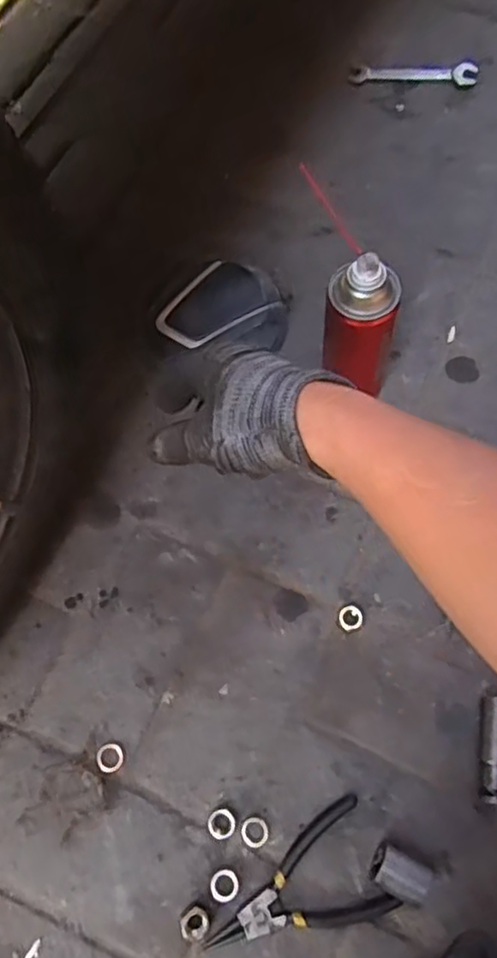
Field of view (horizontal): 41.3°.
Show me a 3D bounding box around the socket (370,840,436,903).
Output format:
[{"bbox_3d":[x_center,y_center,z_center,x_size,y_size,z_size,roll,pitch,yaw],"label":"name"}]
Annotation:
[{"bbox_3d":[0.112,0.293,0.491,0.043,0.027,0.027,29,72,12],"label":"socket"}]

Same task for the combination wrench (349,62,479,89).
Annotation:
[{"bbox_3d":[0.203,-0.497,0.810,0.155,0.007,0.030,-2,68,0],"label":"combination wrench"}]

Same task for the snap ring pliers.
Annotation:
[{"bbox_3d":[0.034,0.309,0.492,0.138,0.010,0.082,-23,70,-8],"label":"snap ring pliers"}]

